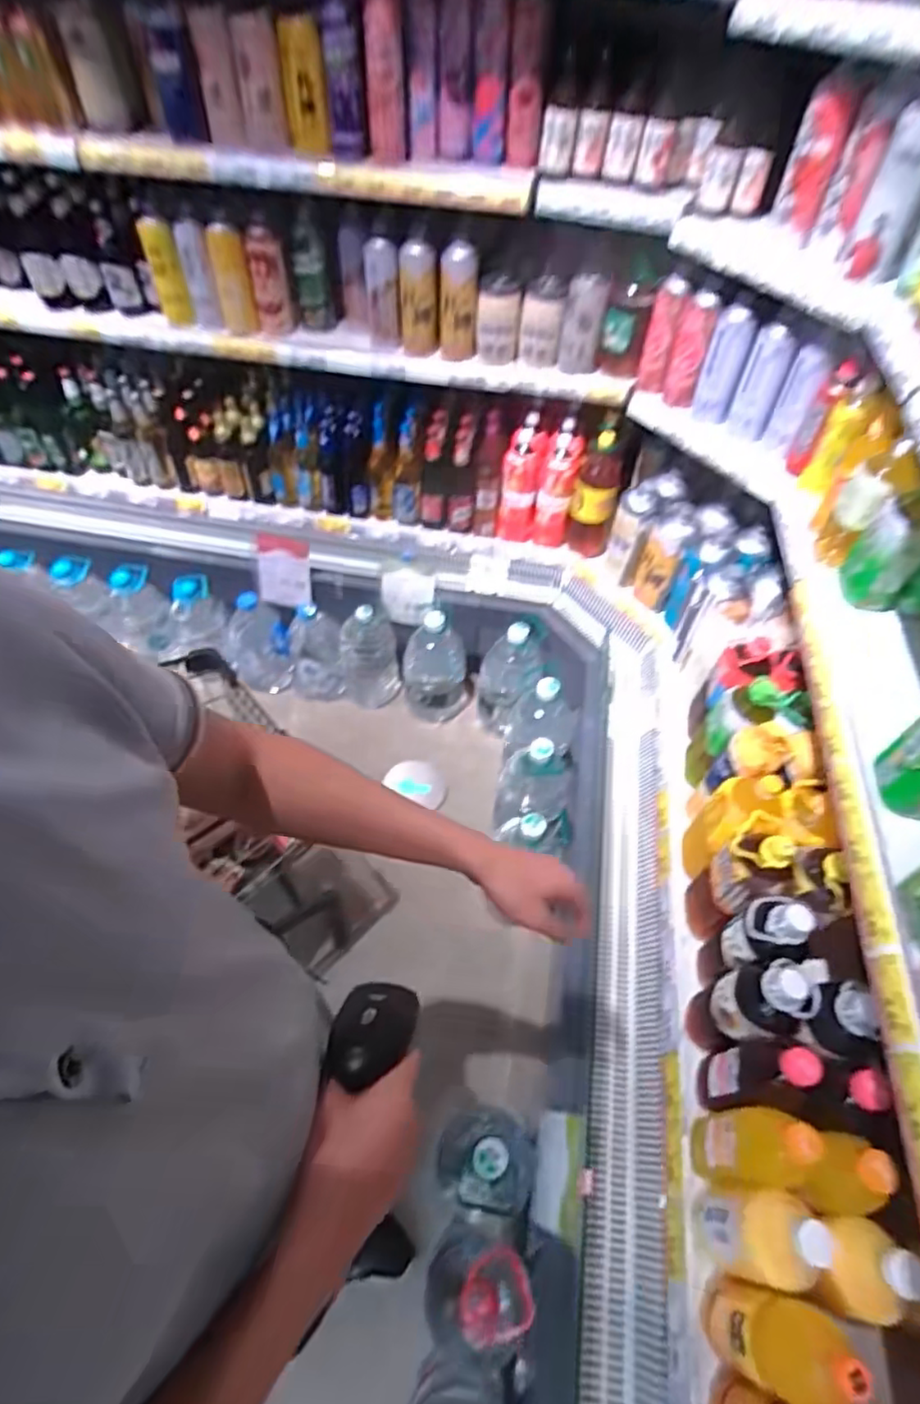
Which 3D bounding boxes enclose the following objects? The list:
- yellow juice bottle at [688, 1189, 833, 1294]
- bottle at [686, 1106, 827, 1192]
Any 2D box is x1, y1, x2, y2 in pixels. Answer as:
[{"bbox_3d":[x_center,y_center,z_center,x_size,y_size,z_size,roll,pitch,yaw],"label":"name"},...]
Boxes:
[{"bbox_3d":[0.366,0.662,0.779,0.070,0.274,0.087,5,53,1],"label":"yellow juice bottle"},{"bbox_3d":[0.386,0.600,0.844,0.075,0.268,0.090,-2,53,-5],"label":"bottle"}]

